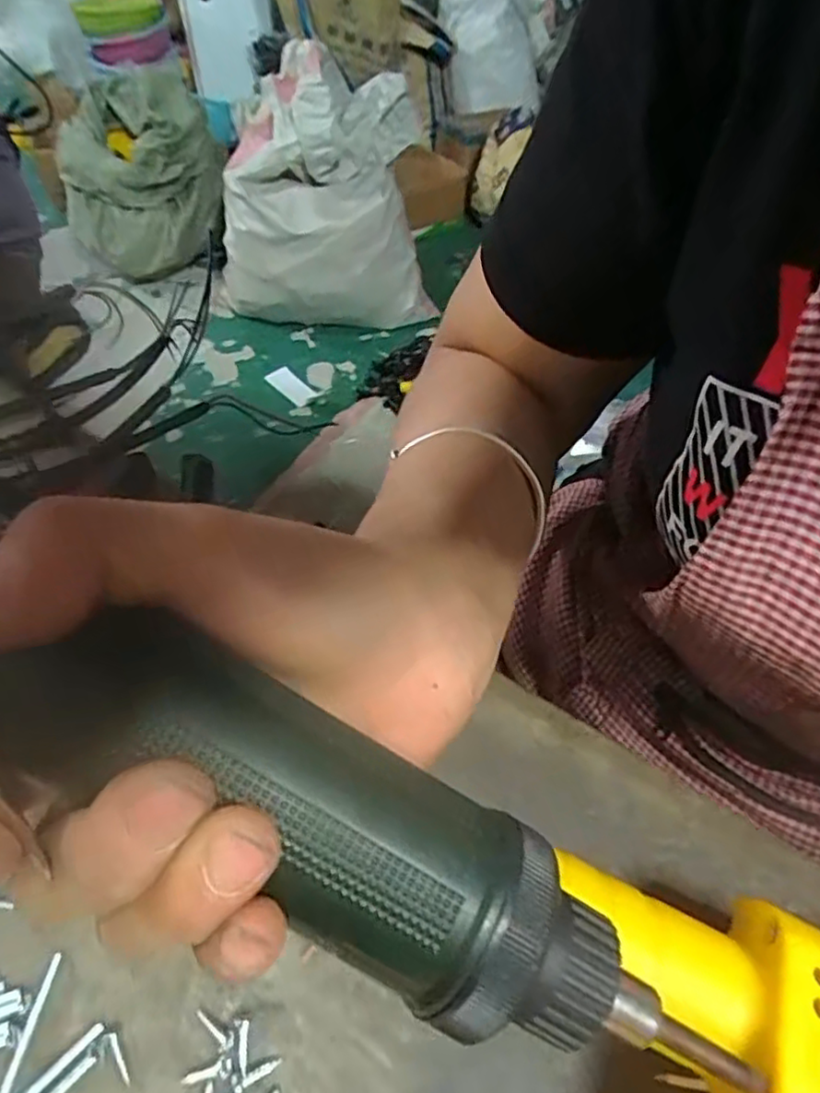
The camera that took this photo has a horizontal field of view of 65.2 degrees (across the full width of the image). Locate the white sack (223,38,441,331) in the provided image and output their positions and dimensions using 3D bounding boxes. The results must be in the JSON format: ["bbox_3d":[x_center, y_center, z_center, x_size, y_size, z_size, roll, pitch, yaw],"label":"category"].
[{"bbox_3d":[-0.221,-0.915,1.730,0.573,0.585,0.282,-15,51,-16],"label":"white sack"}]

